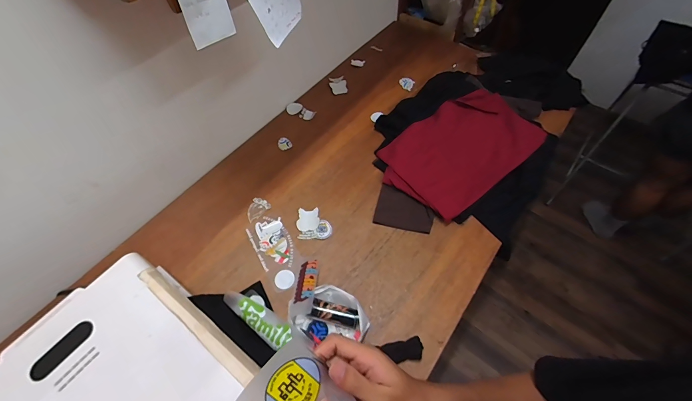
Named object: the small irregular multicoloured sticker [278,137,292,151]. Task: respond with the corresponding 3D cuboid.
[{"bbox_3d":[-0.223,-0.205,1.125,0.046,0.005,0.057,-35,70,-14],"label":"small irregular multicoloured sticker"}]

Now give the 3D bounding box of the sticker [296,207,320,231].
[{"bbox_3d":[-0.115,0.058,0.957,0.067,0.006,0.071,-1,69,6],"label":"sticker"}]

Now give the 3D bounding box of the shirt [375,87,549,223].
[{"bbox_3d":[0.383,-0.181,1.044,0.521,0.071,0.323,-35,64,-17],"label":"shirt"}]

